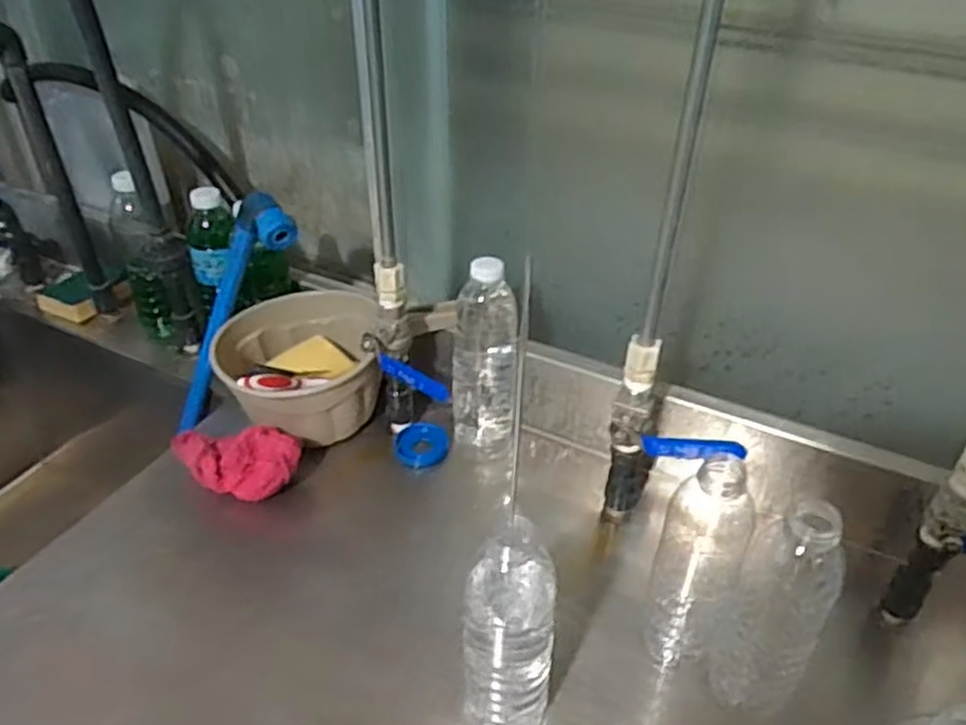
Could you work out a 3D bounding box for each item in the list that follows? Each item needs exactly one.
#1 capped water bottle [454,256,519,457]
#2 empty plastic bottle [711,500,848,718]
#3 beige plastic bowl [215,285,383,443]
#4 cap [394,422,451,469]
[{"bbox_3d":[0.003,0.002,0.754,0.067,0.207,0.055,2,37,1],"label":"capped water bottle"},{"bbox_3d":[0.208,0.176,0.530,0.057,0.178,0.052,17,40,20],"label":"empty plastic bottle"},{"bbox_3d":[-0.197,0.006,0.807,0.160,0.090,0.169,-9,38,-13],"label":"beige plastic bowl"},{"bbox_3d":[-0.065,0.087,0.802,0.058,0.010,0.054,4,56,-6],"label":"cap"}]

